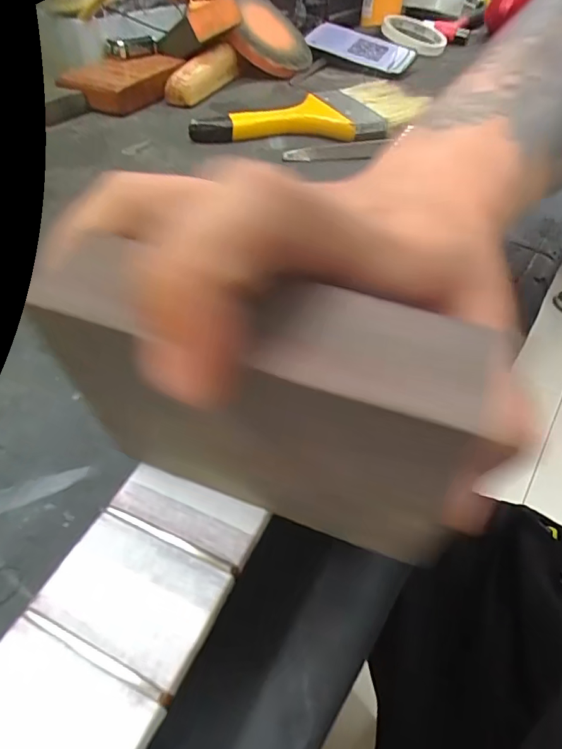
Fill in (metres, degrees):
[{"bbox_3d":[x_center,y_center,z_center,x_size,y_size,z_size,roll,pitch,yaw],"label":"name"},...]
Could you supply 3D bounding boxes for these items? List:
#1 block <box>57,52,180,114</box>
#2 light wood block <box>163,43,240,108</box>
[{"bbox_3d":[-0.158,-0.312,0.476,0.075,0.025,0.129,24,51,18],"label":"block"},{"bbox_3d":[-0.085,-0.339,0.503,0.027,0.029,0.138,15,49,11],"label":"light wood block"}]

